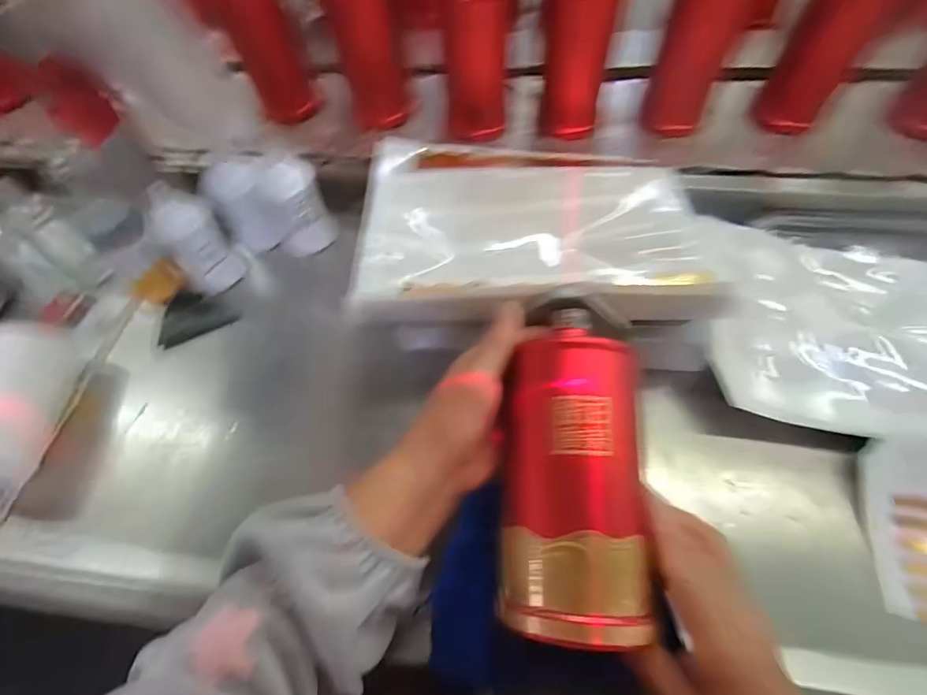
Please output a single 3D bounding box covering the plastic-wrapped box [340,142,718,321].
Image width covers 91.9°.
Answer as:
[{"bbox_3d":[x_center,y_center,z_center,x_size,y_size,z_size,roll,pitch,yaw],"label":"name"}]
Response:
[{"bbox_3d":[0.067,-0.120,0.464,0.329,0.050,0.254,-1,62,3],"label":"plastic-wrapped box"}]

